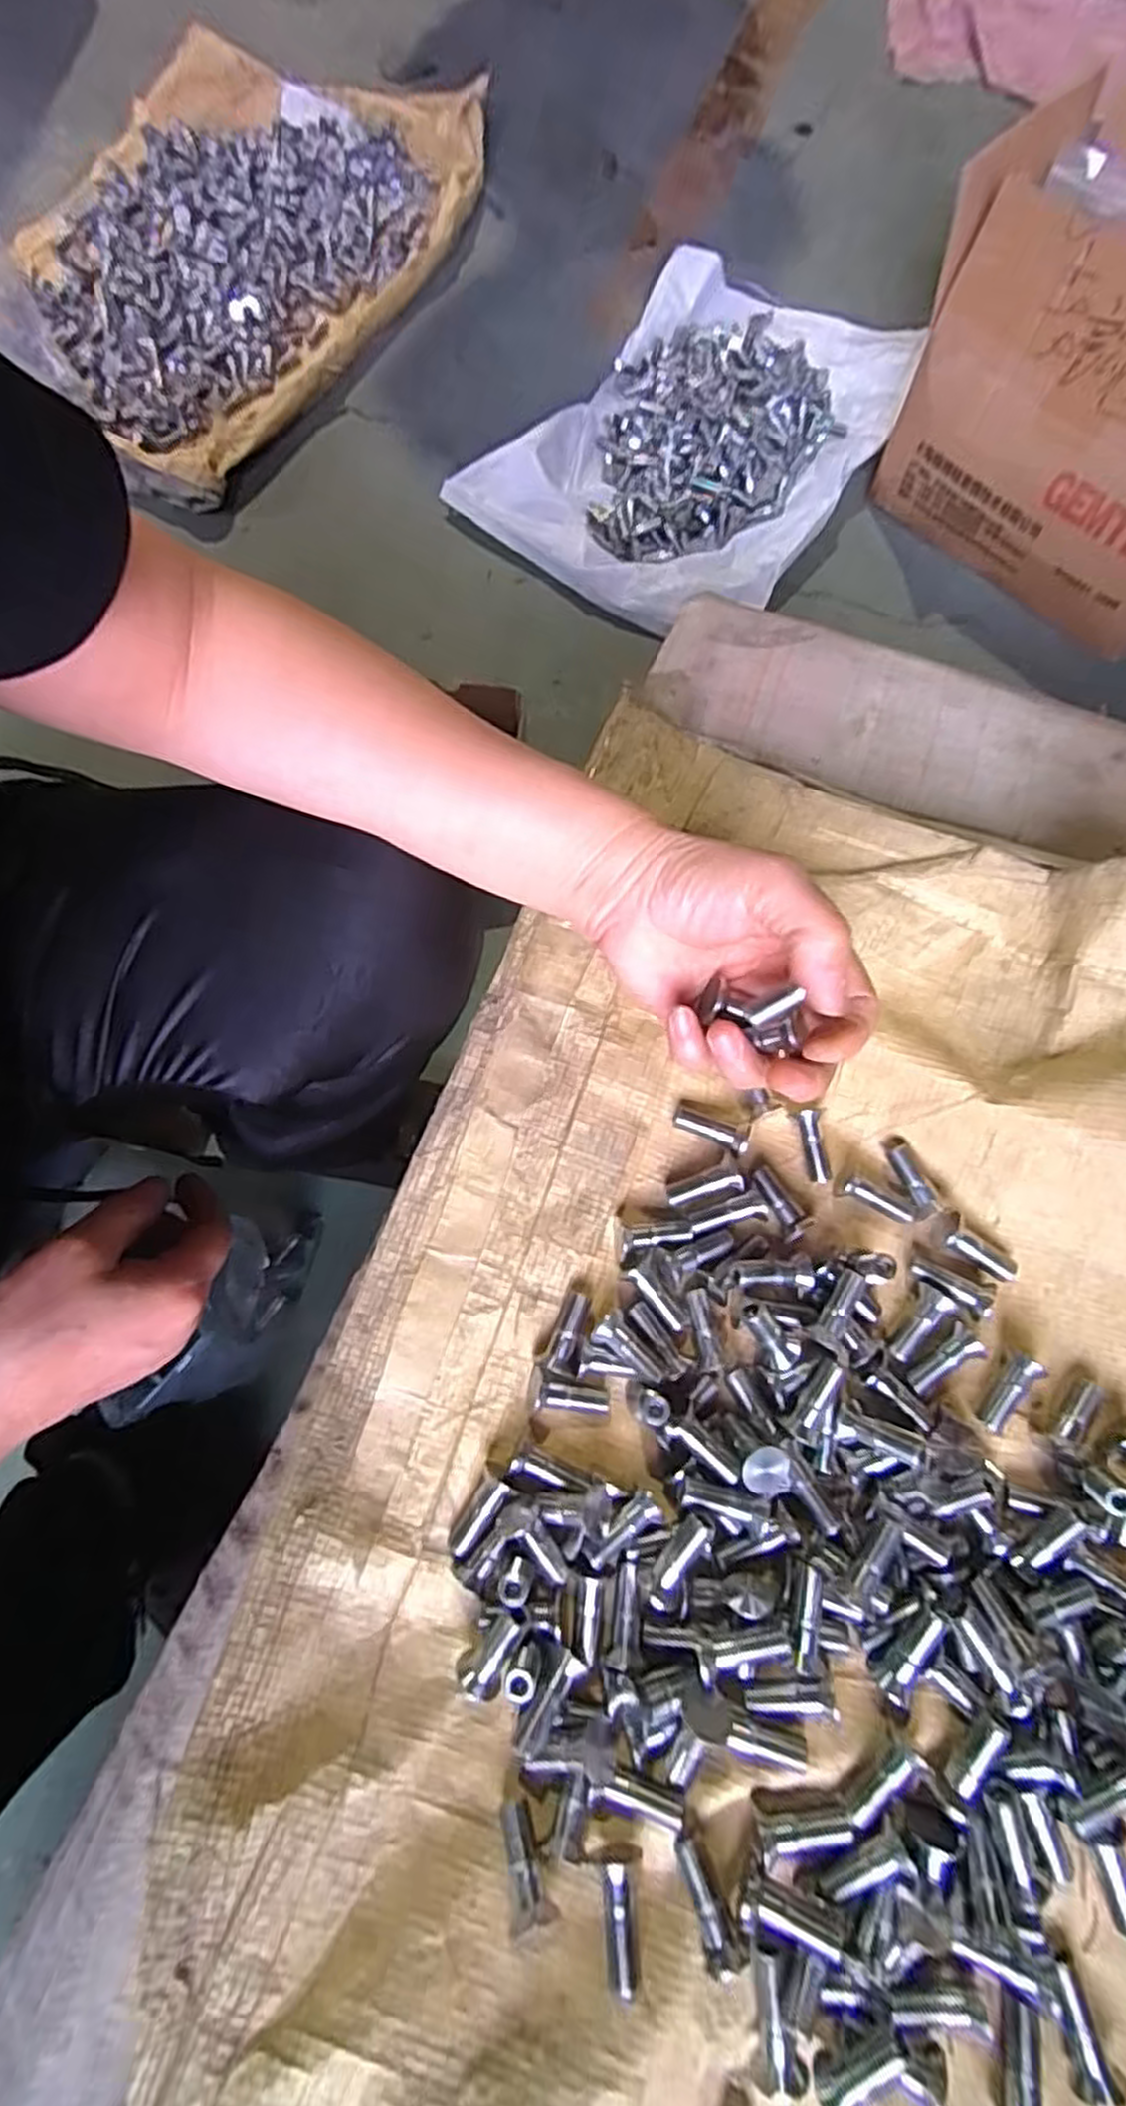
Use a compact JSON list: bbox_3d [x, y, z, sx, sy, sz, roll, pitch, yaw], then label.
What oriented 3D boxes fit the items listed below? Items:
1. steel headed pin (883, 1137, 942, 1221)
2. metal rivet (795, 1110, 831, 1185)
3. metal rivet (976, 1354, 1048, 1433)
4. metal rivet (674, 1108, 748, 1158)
[{"bbox_3d":[0.164,0.058,0.370,0.011,0.010,0.039,-15,74,-3],"label":"steel headed pin"},{"bbox_3d":[0.121,0.044,0.375,0.012,0.007,0.036,-12,89,-5],"label":"metal rivet"},{"bbox_3d":[0.192,0.147,0.338,0.014,0.011,0.035,34,94,12],"label":"metal rivet"},{"bbox_3d":[0.071,0.038,0.377,0.037,0.011,0.014,17,74,6],"label":"metal rivet"}]

